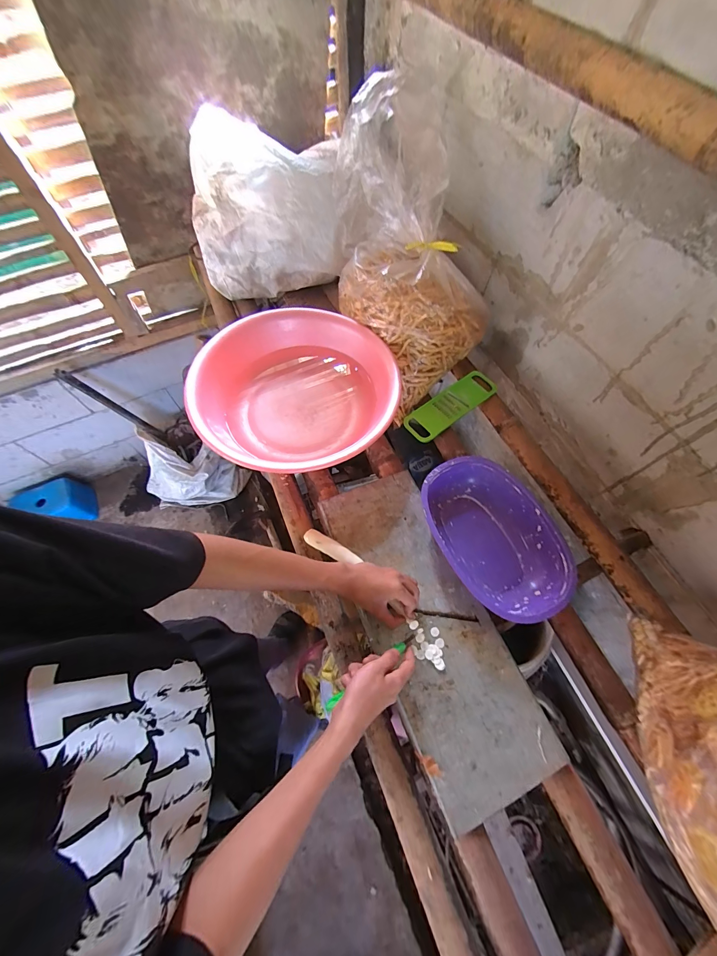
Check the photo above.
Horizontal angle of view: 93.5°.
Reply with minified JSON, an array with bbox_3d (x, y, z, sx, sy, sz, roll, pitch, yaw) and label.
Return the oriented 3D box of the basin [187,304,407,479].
[{"bbox_3d":[-0.128,-0.181,0.703,0.383,0.134,0.402,0,65,0],"label":"basin"}]

